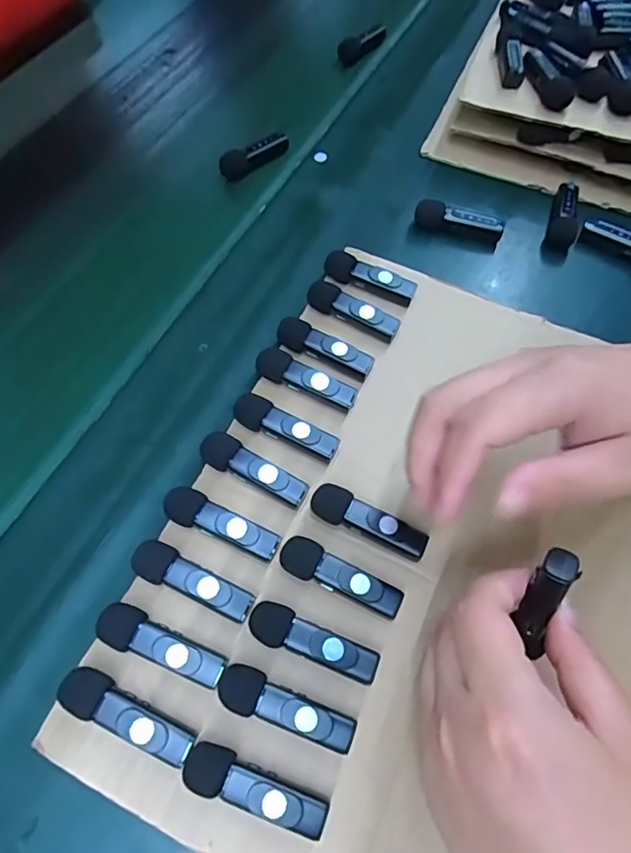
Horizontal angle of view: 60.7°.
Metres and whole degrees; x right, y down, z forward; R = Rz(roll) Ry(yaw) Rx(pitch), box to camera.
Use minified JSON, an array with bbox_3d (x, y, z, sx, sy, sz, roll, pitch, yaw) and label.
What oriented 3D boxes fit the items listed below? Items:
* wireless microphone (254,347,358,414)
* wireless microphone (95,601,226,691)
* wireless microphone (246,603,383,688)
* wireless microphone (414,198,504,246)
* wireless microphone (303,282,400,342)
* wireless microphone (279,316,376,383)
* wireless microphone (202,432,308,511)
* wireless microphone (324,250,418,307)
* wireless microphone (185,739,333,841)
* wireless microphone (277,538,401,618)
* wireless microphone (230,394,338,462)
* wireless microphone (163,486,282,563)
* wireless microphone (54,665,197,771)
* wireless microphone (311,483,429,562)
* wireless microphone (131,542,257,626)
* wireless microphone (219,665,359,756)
[{"bbox_3d":[-0.006,-0.028,0.328,0.062,0.016,0.017,23,64,9],"label":"wireless microphone"},{"bbox_3d":[-0.073,0.104,0.257,0.063,0.016,0.019,23,64,9],"label":"wireless microphone"},{"bbox_3d":[-0.001,0.105,0.260,0.064,0.015,0.018,23,64,9],"label":"wireless microphone"},{"bbox_3d":[0.107,-0.153,0.406,0.065,0.018,0.016,15,63,5],"label":"wireless microphone"},{"bbox_3d":[0.024,-0.076,0.355,0.063,0.014,0.017,30,65,13],"label":"wireless microphone"},{"bbox_3d":[0.006,-0.049,0.339,0.062,0.014,0.016,27,64,11],"label":"wireless microphone"},{"bbox_3d":[-0.036,0.025,0.300,0.063,0.017,0.019,31,65,13],"label":"wireless microphone"},{"bbox_3d":[0.037,-0.101,0.368,0.064,0.015,0.015,23,64,9],"label":"wireless microphone"},{"bbox_3d":[-0.026,0.156,0.233,0.063,0.015,0.018,17,63,6],"label":"wireless microphone"},{"bbox_3d":[0.013,0.077,0.276,0.064,0.016,0.019,23,64,9],"label":"wireless microphone"},{"bbox_3d":[-0.017,0.001,0.314,0.063,0.015,0.017,24,64,10],"label":"wireless microphone"},{"bbox_3d":[-0.050,0.052,0.286,0.064,0.018,0.018,23,64,9],"label":"wireless microphone"},{"bbox_3d":[-0.084,0.130,0.244,0.063,0.017,0.018,23,64,9],"label":"wireless microphone"},{"bbox_3d":[0.028,0.051,0.290,0.063,0.016,0.019,24,64,10],"label":"wireless microphone"},{"bbox_3d":[-0.061,0.078,0.272,0.062,0.017,0.018,23,64,9],"label":"wireless microphone"},{"bbox_3d":[-0.014,0.130,0.247,0.064,0.014,0.019,23,64,9],"label":"wireless microphone"}]

